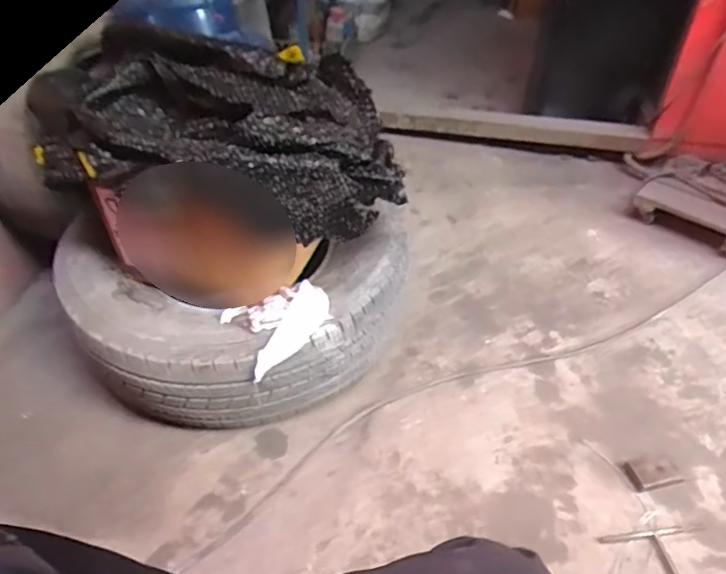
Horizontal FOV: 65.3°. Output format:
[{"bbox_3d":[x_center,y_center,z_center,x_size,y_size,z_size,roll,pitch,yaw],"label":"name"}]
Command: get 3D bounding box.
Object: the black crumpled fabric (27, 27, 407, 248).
[{"bbox_3d":[-0.279,-0.289,1.041,0.705,0.166,0.420,13,44,15],"label":"black crumpled fabric"}]

